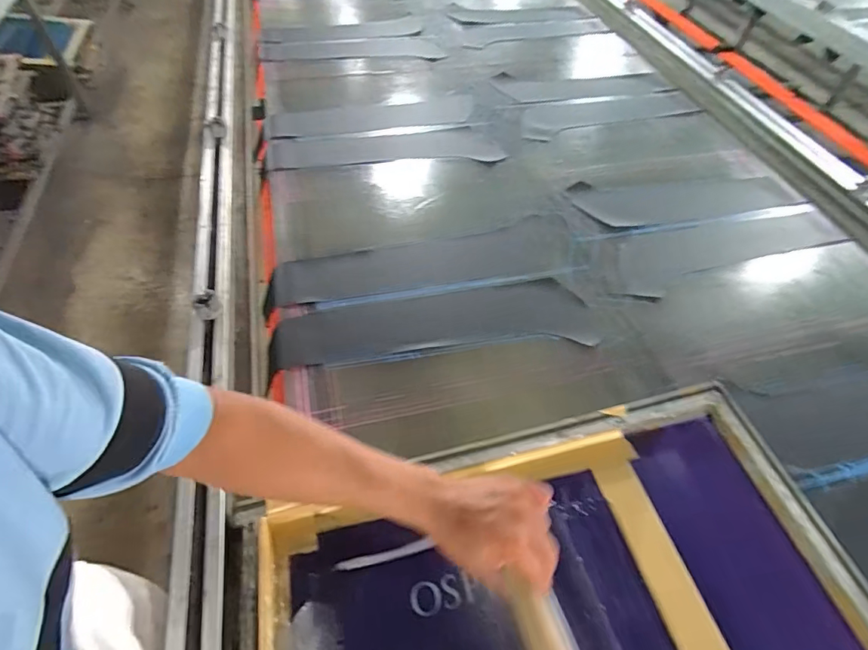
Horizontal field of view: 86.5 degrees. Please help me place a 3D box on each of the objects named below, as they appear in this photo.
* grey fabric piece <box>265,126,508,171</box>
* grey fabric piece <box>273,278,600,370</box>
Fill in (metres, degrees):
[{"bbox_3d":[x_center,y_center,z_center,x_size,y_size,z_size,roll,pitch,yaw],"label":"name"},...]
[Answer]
[{"bbox_3d":[-0.112,-0.410,1.064,0.523,0.011,0.129,-6,52,-9],"label":"grey fabric piece"},{"bbox_3d":[0.007,-0.008,0.748,0.500,0.015,0.127,-4,52,-7],"label":"grey fabric piece"}]

